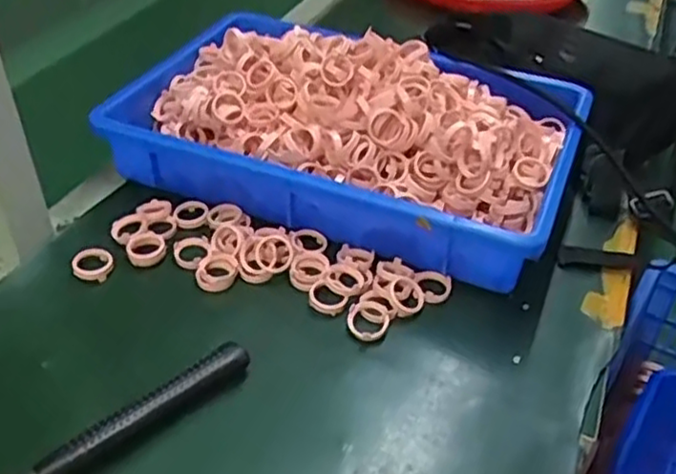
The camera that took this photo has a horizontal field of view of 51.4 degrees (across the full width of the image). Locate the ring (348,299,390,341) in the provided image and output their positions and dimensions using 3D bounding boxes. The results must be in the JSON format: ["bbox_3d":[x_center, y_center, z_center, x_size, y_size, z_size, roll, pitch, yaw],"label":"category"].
[{"bbox_3d":[0.021,0.058,0.484,0.028,0.013,0.027,1,41,-1],"label":"ring"}]

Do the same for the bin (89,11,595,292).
[{"bbox_3d":[0.011,-0.098,0.602,0.367,0.096,0.236,16,43,15],"label":"bin"}]

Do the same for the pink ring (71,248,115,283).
[{"bbox_3d":[-0.178,0.020,0.513,0.028,0.009,0.028,1,41,-1],"label":"pink ring"}]

